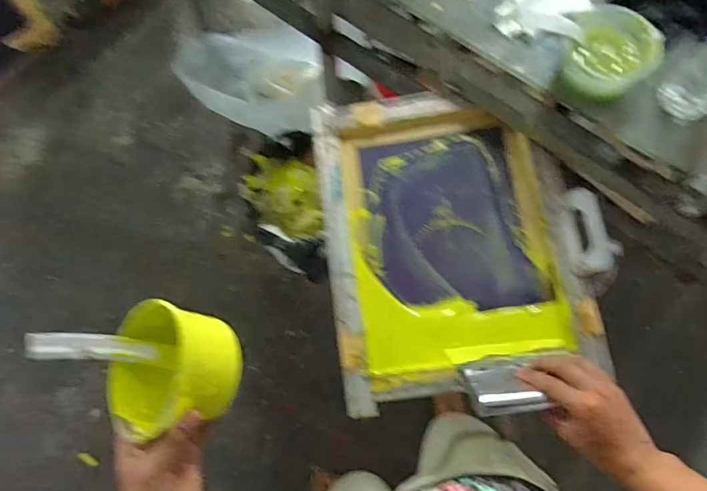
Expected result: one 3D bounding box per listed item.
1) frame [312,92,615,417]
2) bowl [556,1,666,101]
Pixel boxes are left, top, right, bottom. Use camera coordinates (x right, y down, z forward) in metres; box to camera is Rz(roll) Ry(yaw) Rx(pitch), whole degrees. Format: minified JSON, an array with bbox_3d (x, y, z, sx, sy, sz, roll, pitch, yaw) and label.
[{"bbox_3d":[0.146,-0.020,0.732,0.369,0.053,0.472,-8,72,-1],"label":"frame"},{"bbox_3d":[0.353,-0.262,0.635,0.114,0.062,0.112,-1,72,2],"label":"bowl"}]

